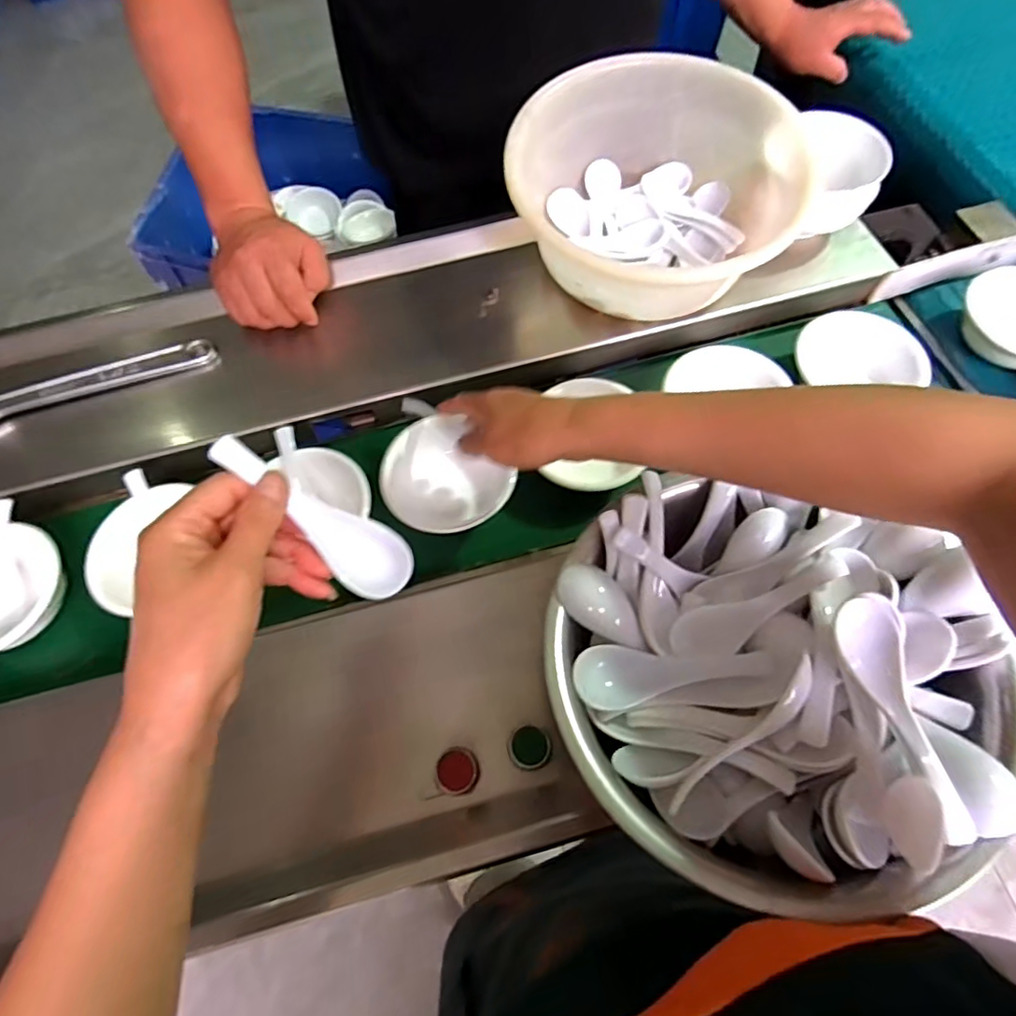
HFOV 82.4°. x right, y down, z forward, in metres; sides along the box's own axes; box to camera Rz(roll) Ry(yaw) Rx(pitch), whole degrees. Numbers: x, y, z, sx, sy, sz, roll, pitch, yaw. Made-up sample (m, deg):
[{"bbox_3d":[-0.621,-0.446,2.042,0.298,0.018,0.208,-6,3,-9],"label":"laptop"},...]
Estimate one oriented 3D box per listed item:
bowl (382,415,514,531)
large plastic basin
[{"bbox_3d":[-0.058,-0.025,0.511,0.098,0.040,0.103,1,65,-1],"label":"bowl"},{"bbox_3d":[0.131,-0.301,0.548,0.229,0.106,0.222,-33,70,-16],"label":"large plastic basin"}]

